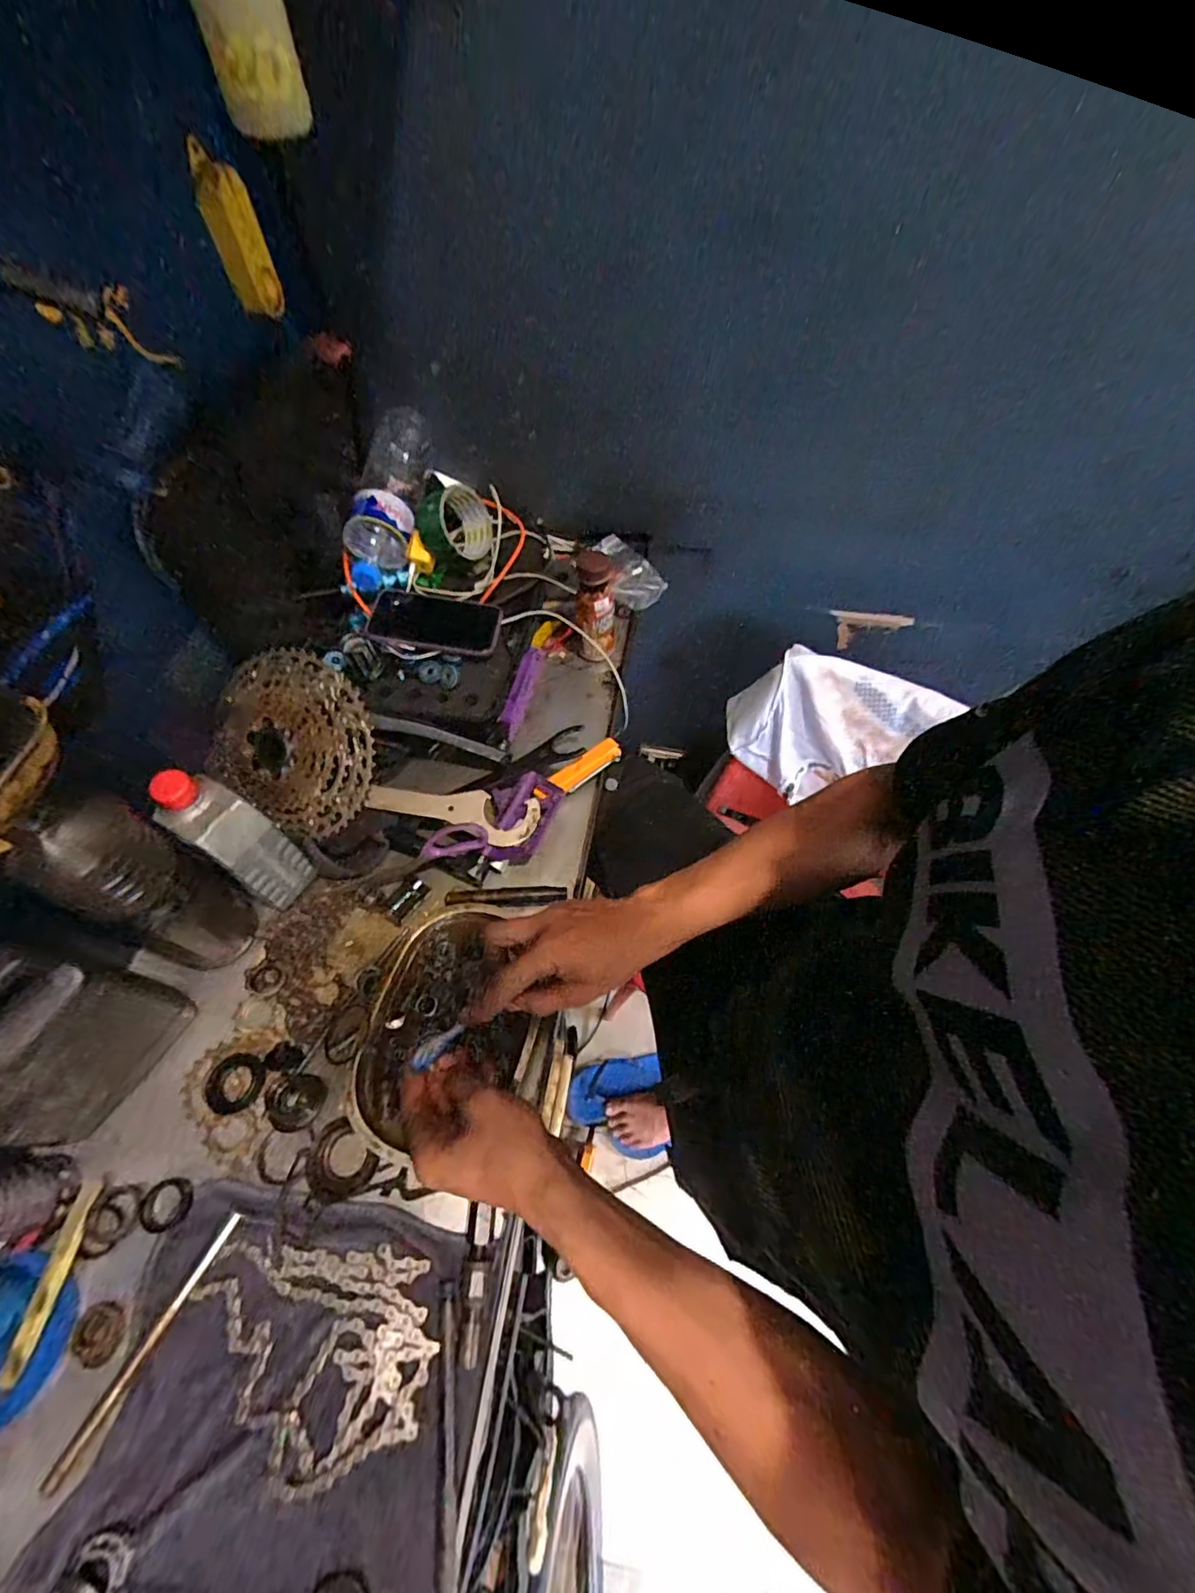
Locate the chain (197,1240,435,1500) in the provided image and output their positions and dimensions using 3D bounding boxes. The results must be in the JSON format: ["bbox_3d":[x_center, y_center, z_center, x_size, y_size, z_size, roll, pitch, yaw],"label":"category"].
[{"bbox_3d":[-0.214,0.415,0.413,0.180,0.009,0.127,1,61,-2],"label":"chain"}]

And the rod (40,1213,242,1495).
[{"bbox_3d":[-0.335,0.408,0.419,0.010,0.005,0.173,27,63,12],"label":"rod"}]

